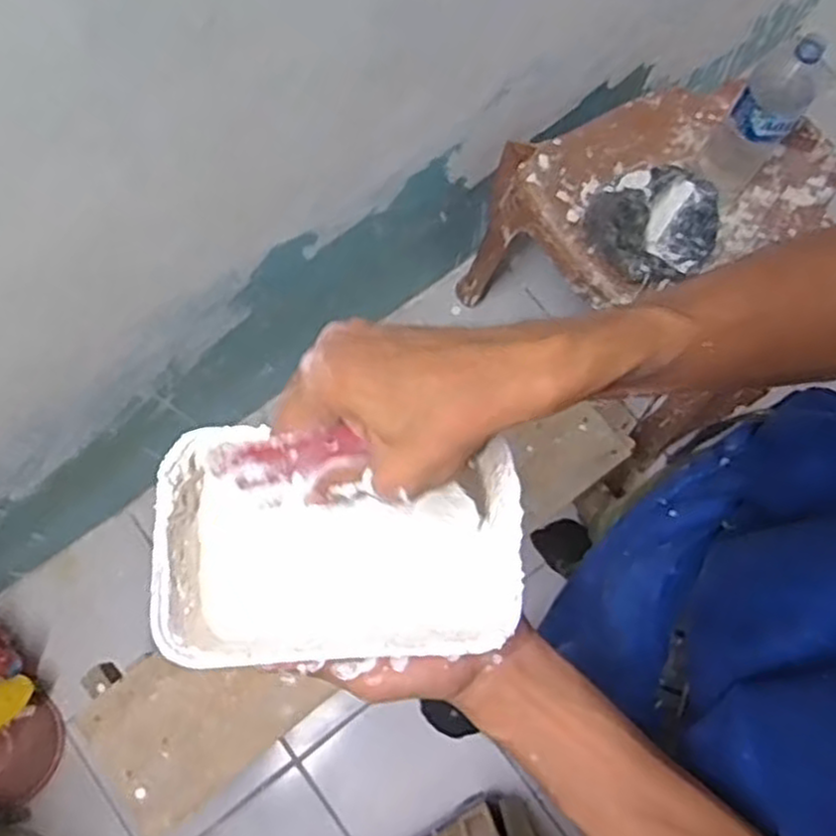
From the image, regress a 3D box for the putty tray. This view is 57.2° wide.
[{"bbox_3d":[-0.039,0.065,0.400,0.176,0.058,0.111,-2,76,-1],"label":"putty tray"}]

